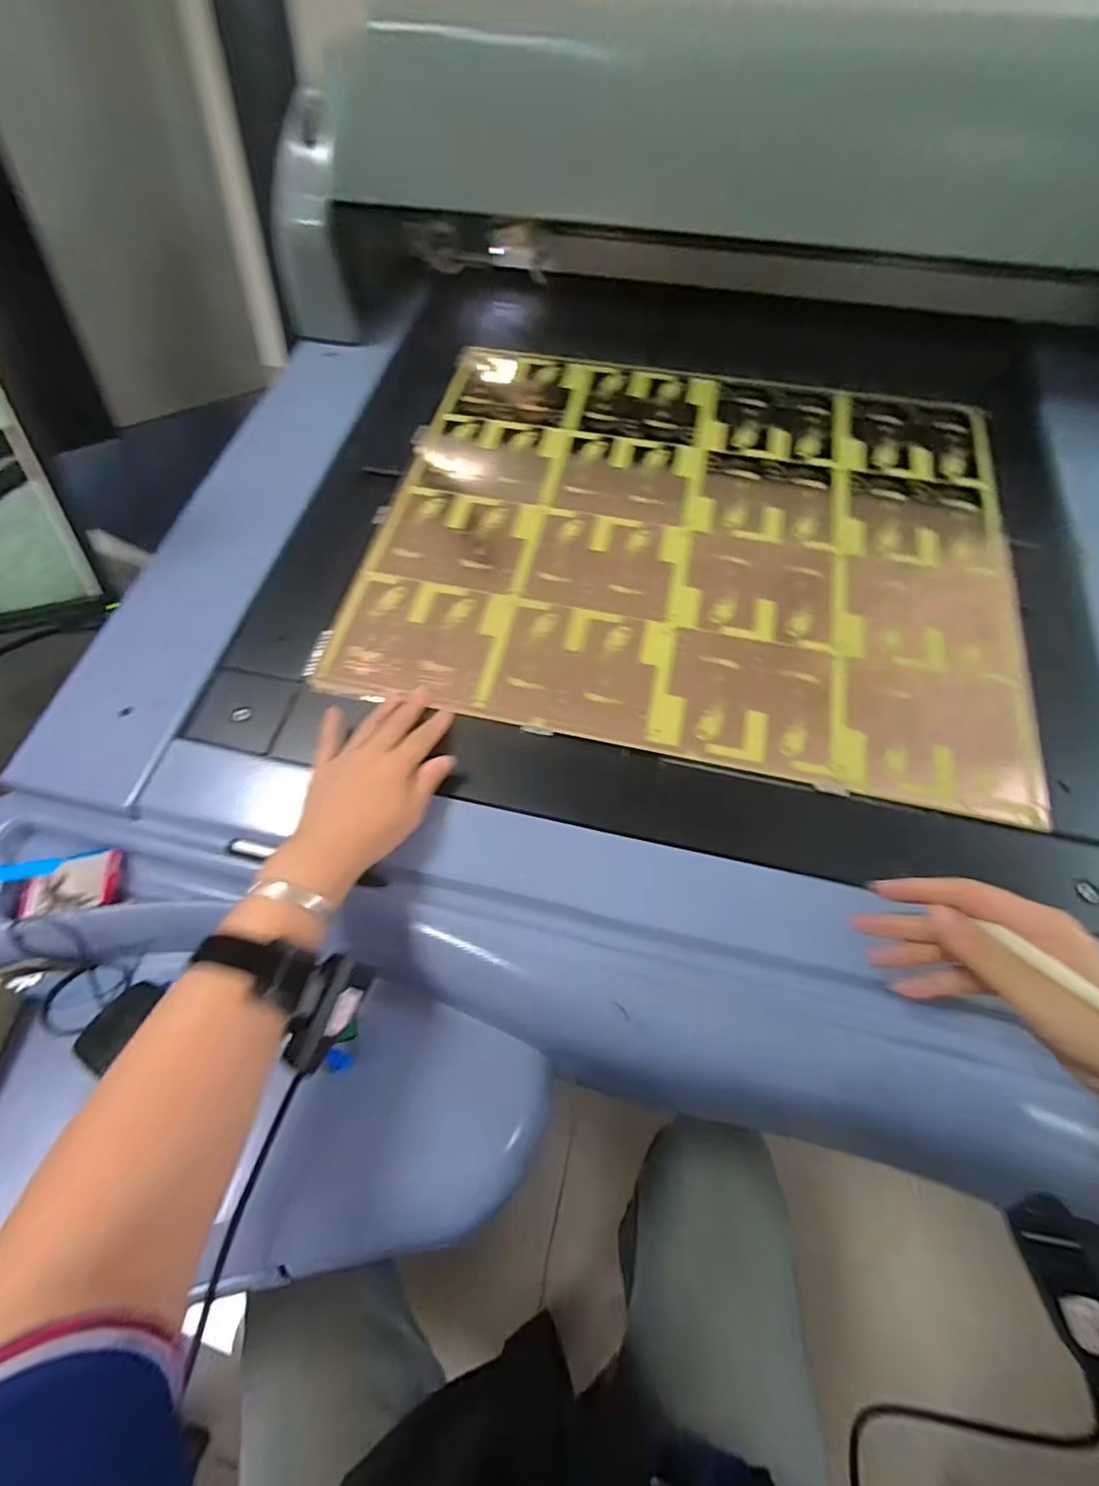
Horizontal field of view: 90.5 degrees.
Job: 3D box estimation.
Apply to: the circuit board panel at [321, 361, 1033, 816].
[{"bbox_3d":[0.135,-0.214,0.550,0.605,0.011,0.489,10,67,6],"label":"circuit board panel"}]

